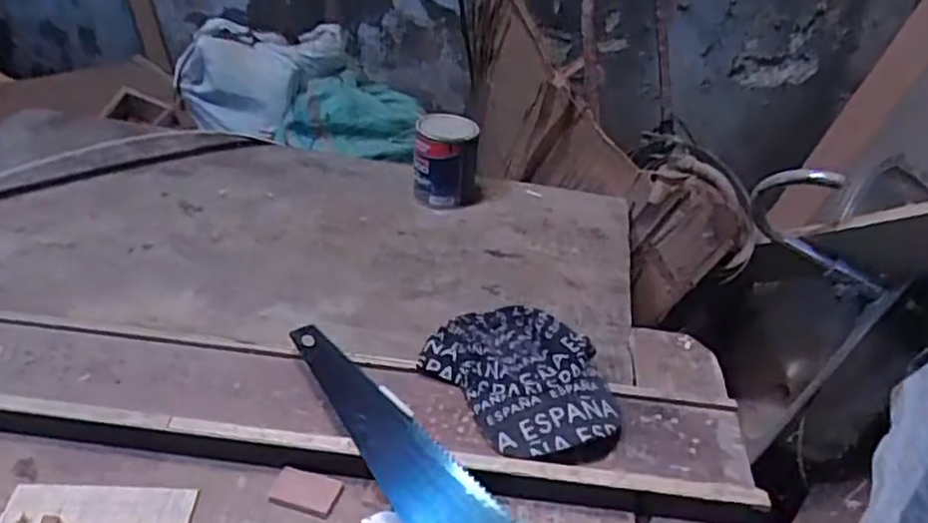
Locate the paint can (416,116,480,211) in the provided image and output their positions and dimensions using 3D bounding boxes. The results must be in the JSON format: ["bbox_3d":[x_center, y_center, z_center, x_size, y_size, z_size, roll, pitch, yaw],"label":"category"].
[{"bbox_3d":[-0.028,-0.174,1.229,0.115,0.144,0.097,3,33,-1],"label":"paint can"}]

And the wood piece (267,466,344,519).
[{"bbox_3d":[-0.161,0.232,0.714,0.069,0.012,0.041,16,34,15],"label":"wood piece"}]

